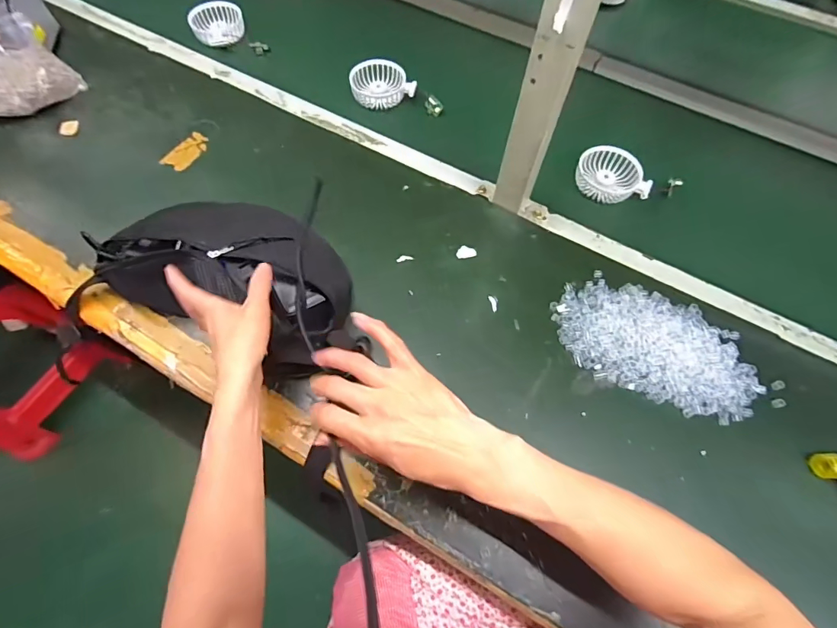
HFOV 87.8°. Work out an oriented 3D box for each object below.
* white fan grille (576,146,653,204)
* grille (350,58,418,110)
[{"bbox_3d":[0.286,-0.204,0.641,0.102,0.027,0.083,19,65,7],"label":"white fan grille"},{"bbox_3d":[-0.058,-0.376,0.709,0.101,0.036,0.070,-8,64,-6],"label":"grille"}]

